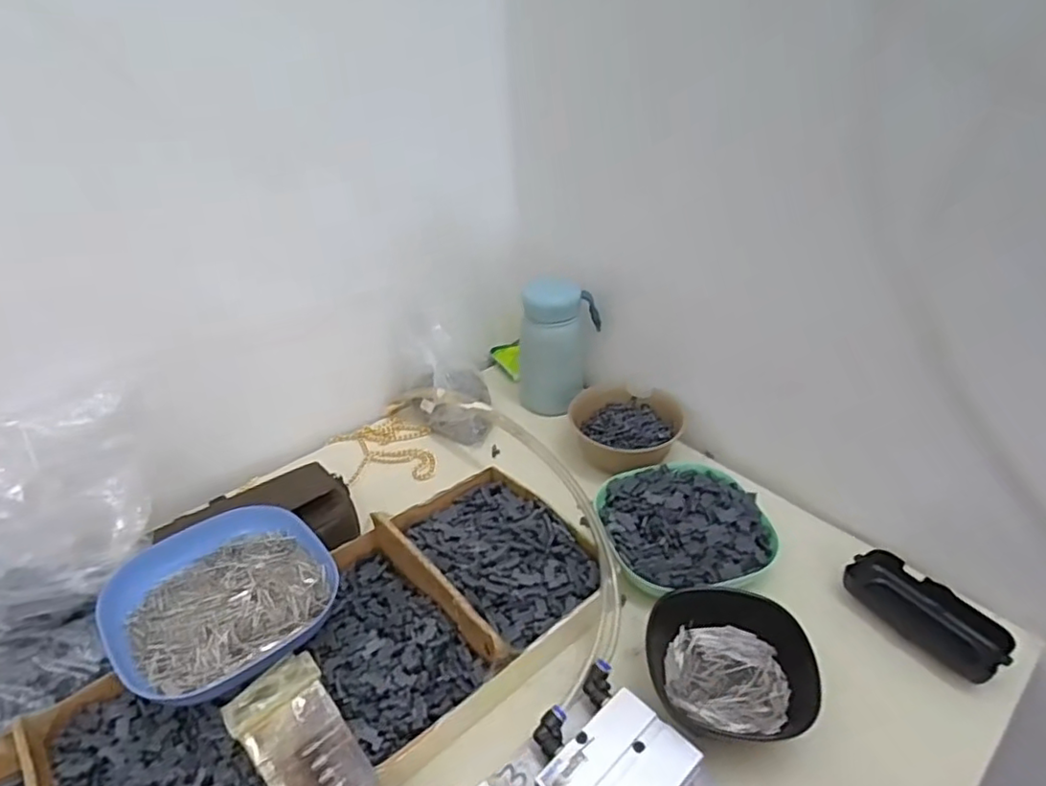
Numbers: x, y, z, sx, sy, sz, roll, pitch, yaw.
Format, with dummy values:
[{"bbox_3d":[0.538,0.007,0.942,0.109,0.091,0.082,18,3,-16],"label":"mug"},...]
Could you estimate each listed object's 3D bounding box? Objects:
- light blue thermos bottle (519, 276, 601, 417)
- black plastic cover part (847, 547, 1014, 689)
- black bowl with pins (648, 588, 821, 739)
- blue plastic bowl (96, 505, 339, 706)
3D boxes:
[{"bbox_3d":[0.040,-0.051,0.703,0.088,0.156,0.073,1,34,4],"label":"light blue thermos bottle"},{"bbox_3d":[0.305,0.169,0.479,0.045,0.033,0.108,-22,39,-27],"label":"black plastic cover part"},{"bbox_3d":[0.141,0.185,0.434,0.107,0.038,0.099,4,34,8],"label":"black bowl with pins"},{"bbox_3d":[-0.214,0.149,0.451,0.138,0.047,0.130,-26,41,-31],"label":"blue plastic bowl"}]

